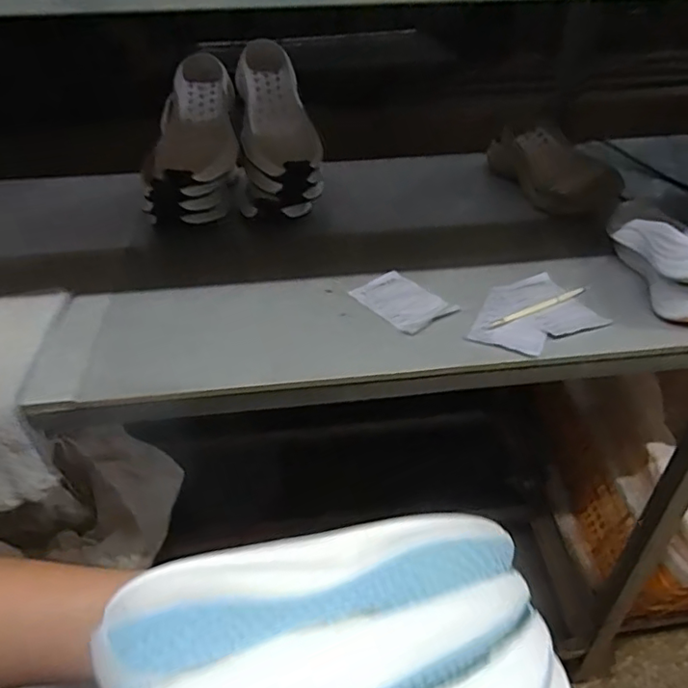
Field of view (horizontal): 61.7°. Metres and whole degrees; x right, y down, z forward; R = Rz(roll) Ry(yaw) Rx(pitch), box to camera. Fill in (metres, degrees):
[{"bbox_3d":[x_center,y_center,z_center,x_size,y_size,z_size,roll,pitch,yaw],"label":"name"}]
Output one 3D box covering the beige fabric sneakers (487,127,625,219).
[{"bbox_3d":[0.357,-0.299,0.991,0.119,0.065,0.280,-8,41,-11],"label":"beige fabric sneakers"}]

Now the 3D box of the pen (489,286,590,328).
[{"bbox_3d":[0.247,-0.047,0.714,0.165,0.005,0.013,-20,44,-23],"label":"pen"}]

